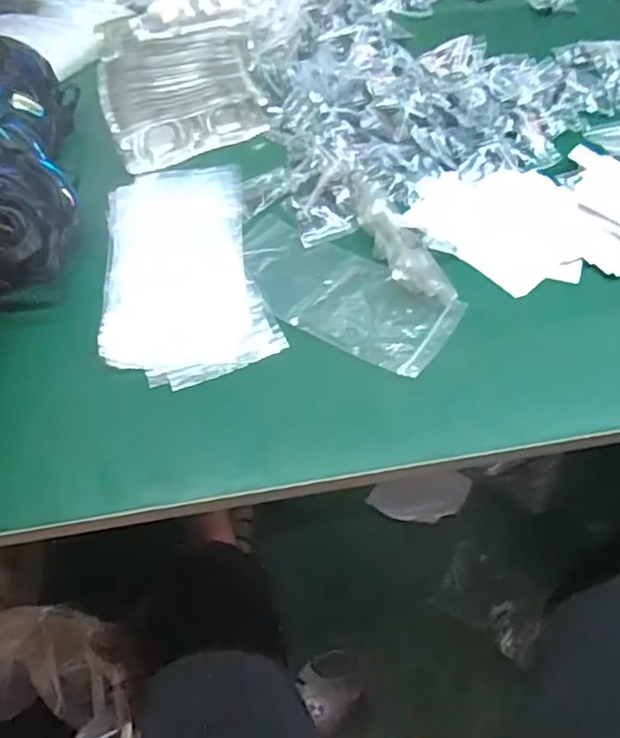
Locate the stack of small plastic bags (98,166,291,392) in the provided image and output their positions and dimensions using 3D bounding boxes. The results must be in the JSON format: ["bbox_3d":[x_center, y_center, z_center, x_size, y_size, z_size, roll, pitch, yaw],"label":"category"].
[{"bbox_3d":[-0.115,-0.103,0.572,0.134,0.009,0.267,-11,57,-7],"label":"stack of small plastic bags"}]

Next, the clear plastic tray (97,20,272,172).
[{"bbox_3d":[-0.141,-0.314,0.696,0.163,0.025,0.239,-11,57,-7],"label":"clear plastic tray"}]

